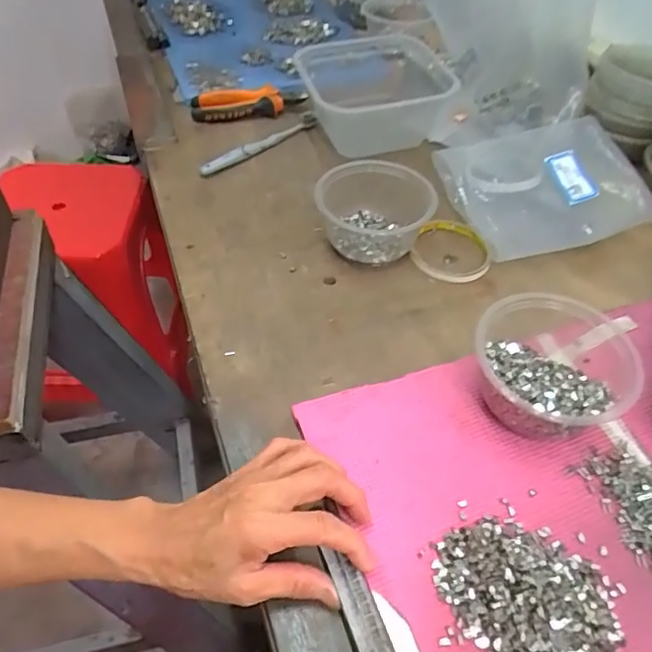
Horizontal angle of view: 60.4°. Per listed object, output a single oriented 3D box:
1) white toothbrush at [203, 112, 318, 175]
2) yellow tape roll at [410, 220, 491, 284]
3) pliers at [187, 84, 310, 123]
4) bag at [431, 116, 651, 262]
[{"bbox_3d":[-0.081,-0.225,0.691,0.175,0.012,0.022,-35,57,-25],"label":"white toothbrush"},{"bbox_3d":[0.130,-0.080,0.577,0.078,0.017,0.090,11,51,10],"label":"yellow tape roll"},{"bbox_3d":[-0.101,-0.297,0.743,0.151,0.027,0.048,-9,50,-6],"label":"pliers"},{"bbox_3d":[0.243,-0.161,0.620,0.208,0.032,0.165,-16,51,-12],"label":"bag"}]

